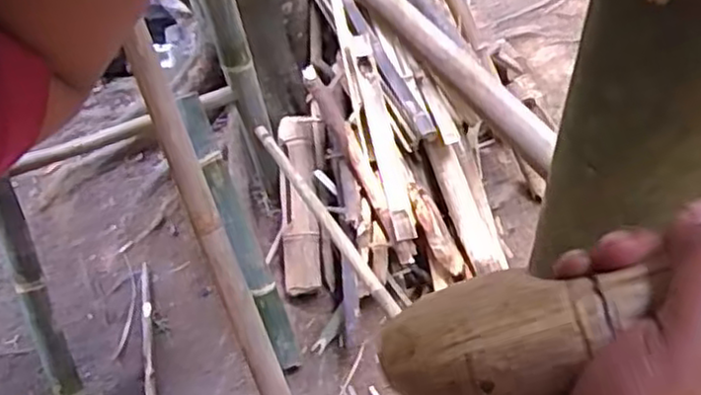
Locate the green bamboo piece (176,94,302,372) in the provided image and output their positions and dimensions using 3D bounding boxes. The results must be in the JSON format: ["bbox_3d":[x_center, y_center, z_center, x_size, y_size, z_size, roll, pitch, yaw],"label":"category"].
[{"bbox_3d":[-0.248,0.093,1.613,0.066,0.071,0.672,-22,97,-14],"label":"green bamboo piece"}]

